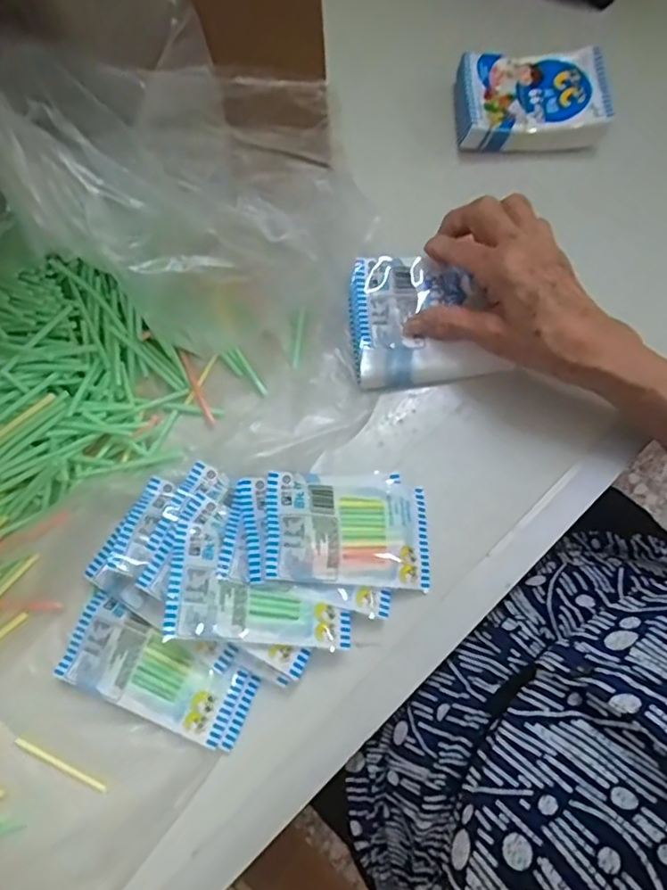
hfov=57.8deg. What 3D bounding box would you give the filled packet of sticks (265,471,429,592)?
[{"bbox_3d":[0.011,0.048,0.365,0.102,0.009,0.070,8,64,-20],"label":"filled packet of sticks"}]

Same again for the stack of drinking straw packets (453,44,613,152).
[{"bbox_3d":[0.146,-0.261,0.454,0.106,0.028,0.074,-3,74,0],"label":"stack of drinking straw packets"}]

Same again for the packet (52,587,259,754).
[{"bbox_3d":[-0.103,0.134,0.356,0.112,0.017,0.048,24,76,7],"label":"packet"}]

